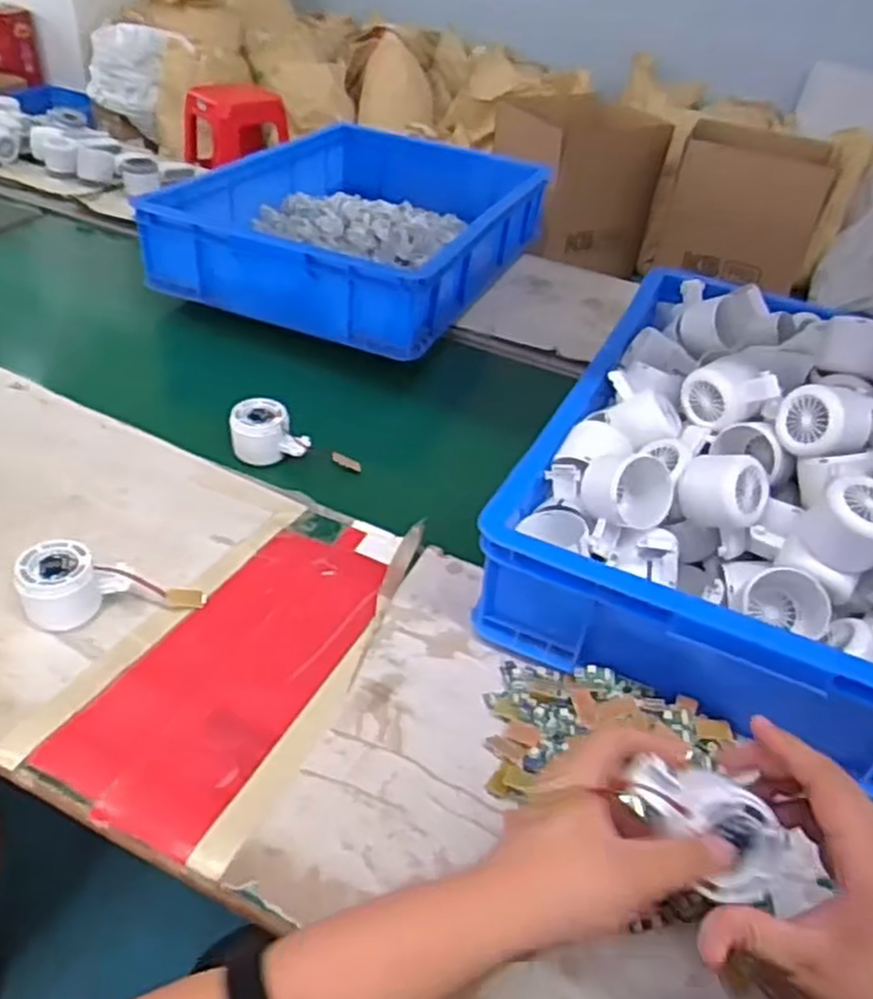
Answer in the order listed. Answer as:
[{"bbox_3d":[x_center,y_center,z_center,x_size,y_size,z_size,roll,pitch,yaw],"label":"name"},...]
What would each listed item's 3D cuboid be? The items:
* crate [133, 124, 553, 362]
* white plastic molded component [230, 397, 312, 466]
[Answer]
[{"bbox_3d":[-0.105,-0.446,1.256,0.426,0.115,0.615,18,40,13],"label":"crate"},{"bbox_3d":[-0.179,-0.074,0.856,0.083,0.047,0.058,2,39,-7],"label":"white plastic molded component"}]

